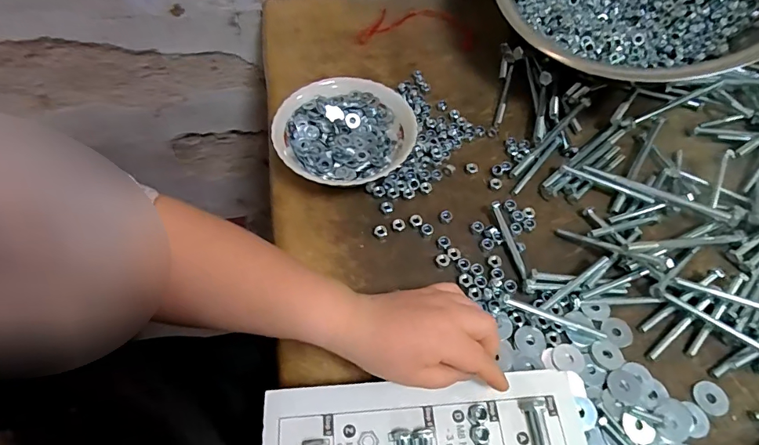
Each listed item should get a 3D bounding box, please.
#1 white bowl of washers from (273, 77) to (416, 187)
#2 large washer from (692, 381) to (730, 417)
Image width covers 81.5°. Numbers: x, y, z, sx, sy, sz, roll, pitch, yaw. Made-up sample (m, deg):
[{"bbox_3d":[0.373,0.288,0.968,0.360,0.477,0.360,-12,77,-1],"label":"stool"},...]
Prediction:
[{"bbox_3d":[-0.037,-0.090,0.477,0.147,0.052,0.133,-17,59,-11],"label":"white bowl of washers"},{"bbox_3d":[0.278,0.147,0.368,0.026,0.004,0.027,0,57,-1],"label":"large washer"}]

